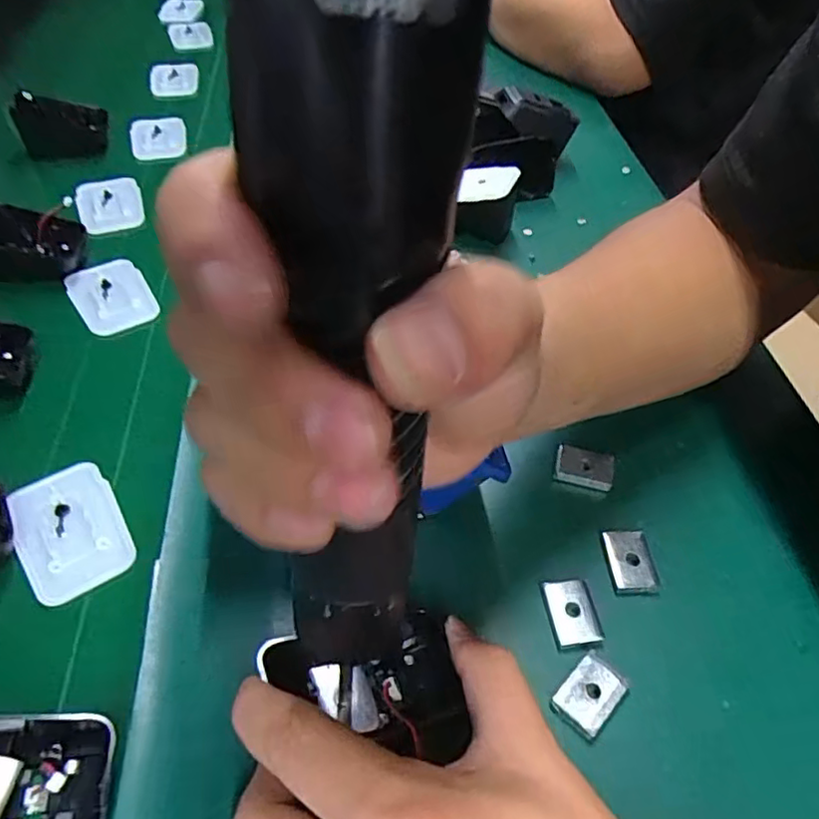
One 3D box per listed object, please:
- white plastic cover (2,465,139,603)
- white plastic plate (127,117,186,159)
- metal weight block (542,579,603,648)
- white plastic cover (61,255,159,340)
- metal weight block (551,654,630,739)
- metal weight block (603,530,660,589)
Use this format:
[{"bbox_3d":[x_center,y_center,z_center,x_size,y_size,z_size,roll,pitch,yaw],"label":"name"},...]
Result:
[{"bbox_3d":[-0.157,0.054,0.287,0.043,0.005,0.067,-26,55,-24],"label":"white plastic cover"},{"bbox_3d":[-0.213,-0.230,0.523,0.046,0.011,0.053,-16,51,-14],"label":"white plastic plate"},{"bbox_3d":[0.069,0.086,0.265,0.018,0.004,0.028,-5,49,-8],"label":"metal weight block"},{"bbox_3d":[-0.190,-0.074,0.396,0.045,0.004,0.068,-27,56,-25],"label":"white plastic cover"},{"bbox_3d":[0.070,0.111,0.242,0.019,0.004,0.029,38,57,26],"label":"metal weight block"},{"bbox_3d":[0.100,0.068,0.282,0.019,0.006,0.027,0,49,-3],"label":"metal weight block"}]

